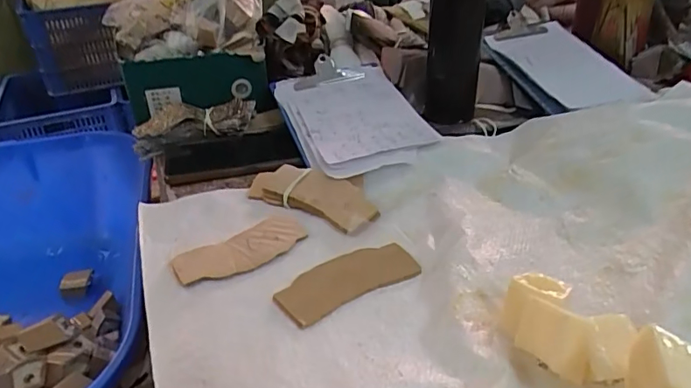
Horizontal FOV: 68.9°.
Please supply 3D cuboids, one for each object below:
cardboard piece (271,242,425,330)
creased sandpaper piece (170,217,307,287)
[{"bbox_3d":[-0.001,0.065,0.390,0.111,0.009,0.052,-21,36,-27],"label":"cardboard piece"},{"bbox_3d":[-0.084,0.046,0.415,0.109,0.008,0.049,-23,37,-29],"label":"creased sandpaper piece"}]

